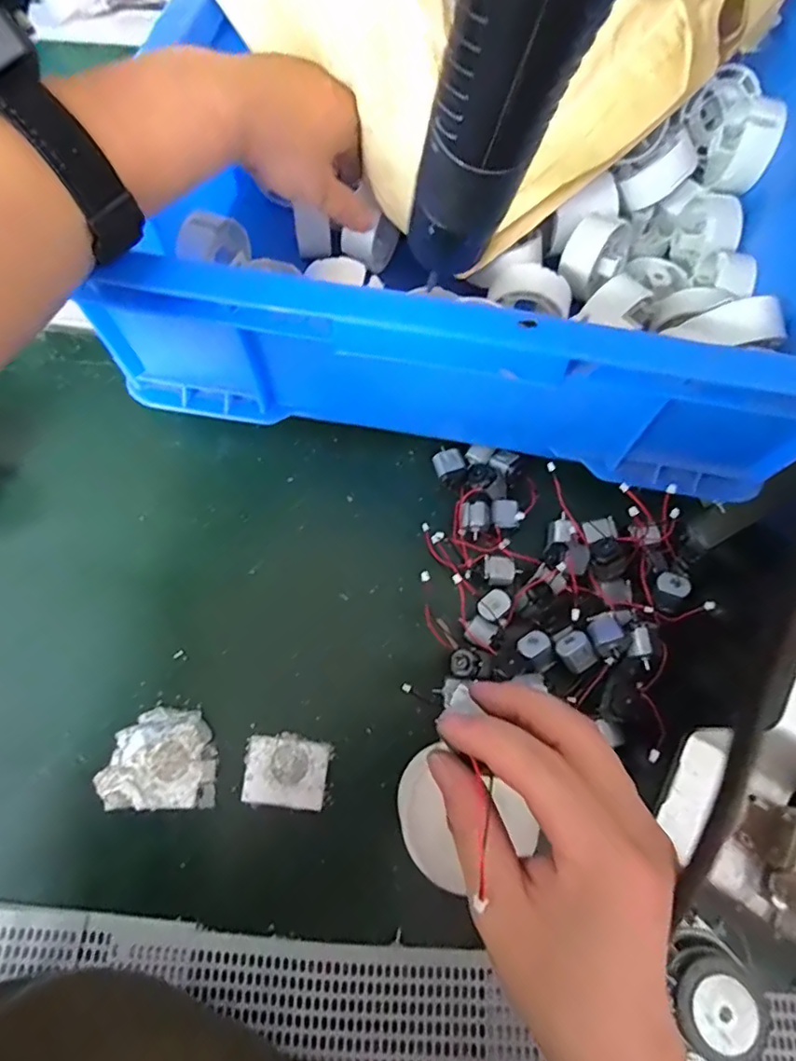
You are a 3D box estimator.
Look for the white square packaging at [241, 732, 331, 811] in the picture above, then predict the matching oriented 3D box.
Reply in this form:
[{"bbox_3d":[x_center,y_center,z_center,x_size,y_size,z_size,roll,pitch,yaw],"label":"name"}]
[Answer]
[{"bbox_3d":[-0.065,0.139,0.330,0.048,0.004,0.037,4,68,1],"label":"white square packaging"}]

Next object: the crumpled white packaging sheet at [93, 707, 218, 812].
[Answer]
[{"bbox_3d":[-0.139,0.133,0.332,0.065,0.004,0.053,-1,68,0],"label":"crumpled white packaging sheet"}]

